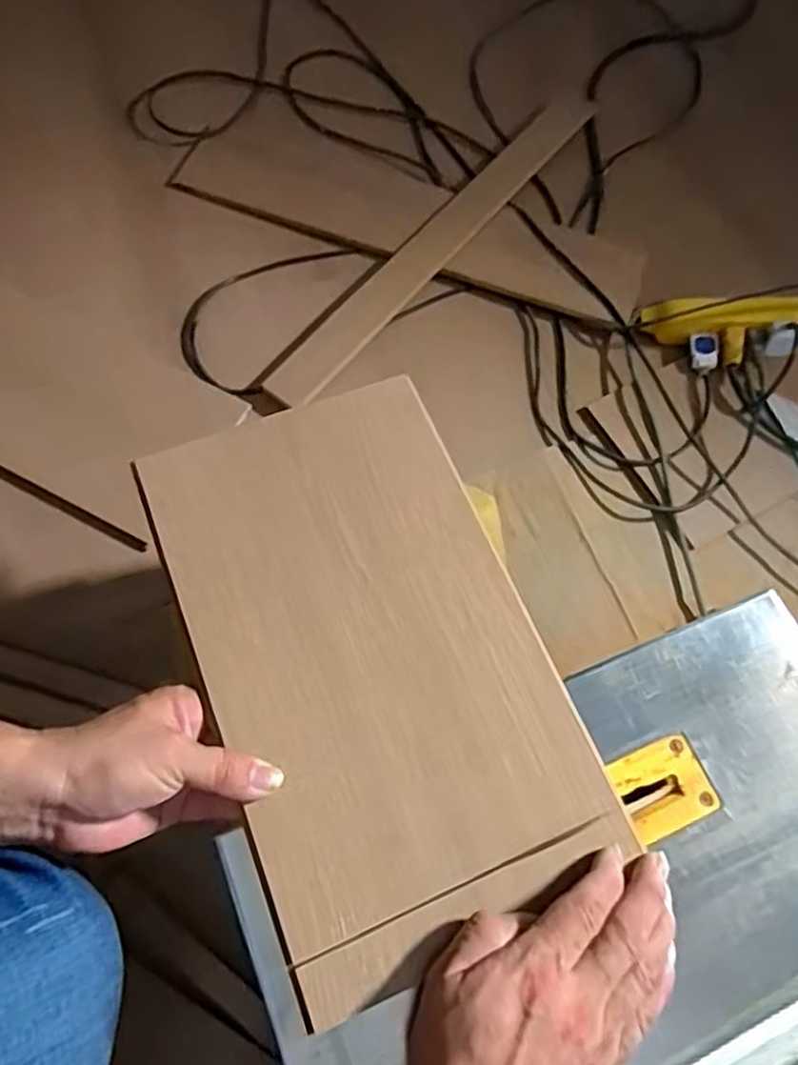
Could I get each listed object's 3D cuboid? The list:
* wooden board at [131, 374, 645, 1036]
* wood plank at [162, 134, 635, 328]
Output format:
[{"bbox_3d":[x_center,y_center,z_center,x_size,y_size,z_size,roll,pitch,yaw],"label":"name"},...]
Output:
[{"bbox_3d":[-0.021,0.069,0.431,0.200,0.017,0.339,-22,71,-10],"label":"wooden board"},{"bbox_3d":[0.012,-0.427,0.956,0.642,0.024,0.156,18,75,9],"label":"wood plank"}]

